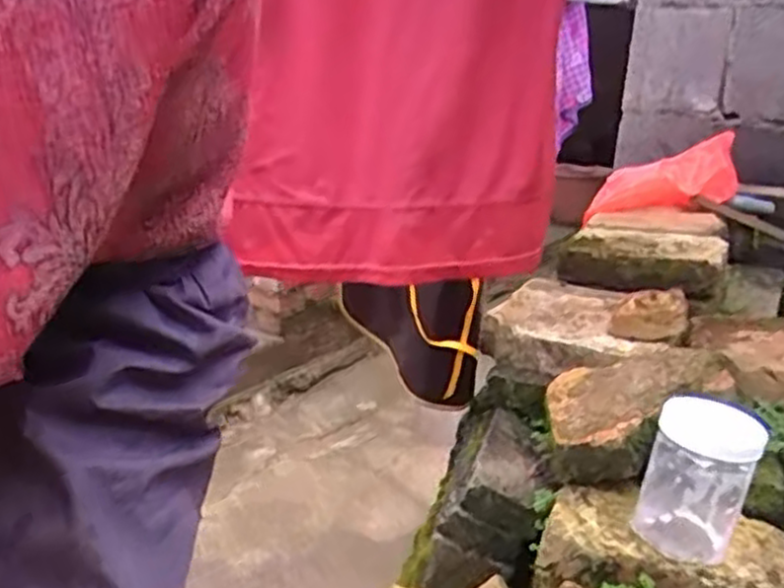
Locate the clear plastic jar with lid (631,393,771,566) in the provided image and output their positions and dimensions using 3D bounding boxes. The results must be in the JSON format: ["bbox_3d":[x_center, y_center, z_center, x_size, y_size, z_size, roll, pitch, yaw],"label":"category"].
[{"bbox_3d":[0.279,0.166,0.699,0.088,0.120,0.095,2,19,-1],"label":"clear plastic jar with lid"}]

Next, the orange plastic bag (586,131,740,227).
[{"bbox_3d":[0.512,-0.210,1.447,0.363,0.084,0.155,-20,24,-9],"label":"orange plastic bag"}]

